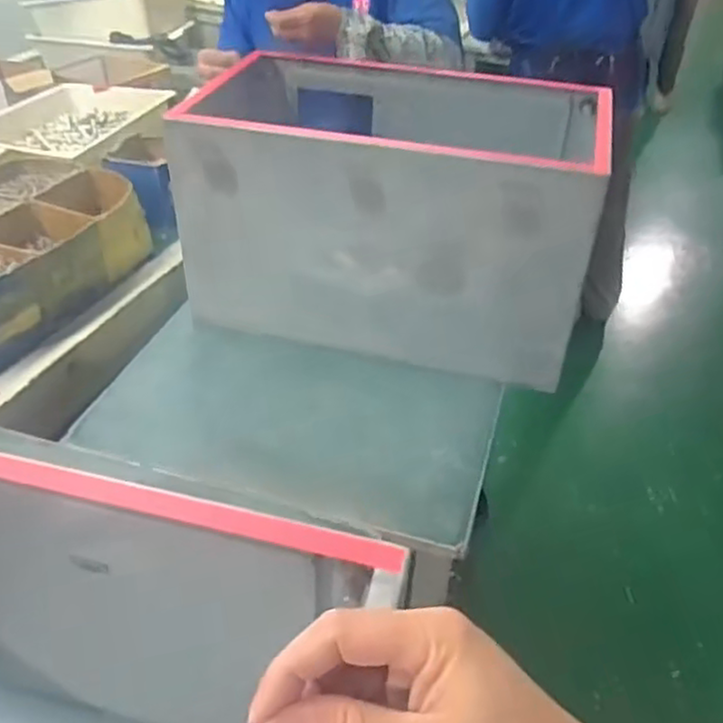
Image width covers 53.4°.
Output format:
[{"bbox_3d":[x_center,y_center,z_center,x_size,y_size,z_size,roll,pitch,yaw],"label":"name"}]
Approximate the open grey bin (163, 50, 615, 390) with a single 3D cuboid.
[{"bbox_3d":[0.052,-0.221,1.047,0.529,0.309,0.337,11,40,12],"label":"open grey bin"}]

